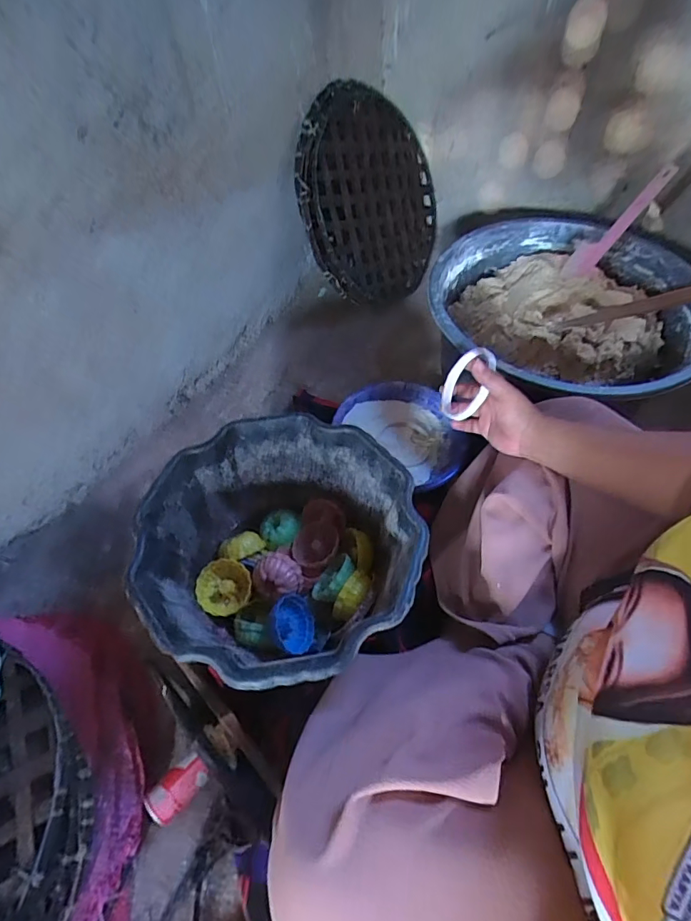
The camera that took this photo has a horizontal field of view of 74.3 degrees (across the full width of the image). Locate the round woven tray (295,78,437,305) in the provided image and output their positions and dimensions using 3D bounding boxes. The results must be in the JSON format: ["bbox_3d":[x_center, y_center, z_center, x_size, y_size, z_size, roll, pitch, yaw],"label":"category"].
[{"bbox_3d":[0.056,-0.500,0.877,0.041,0.370,0.376,12,59,39],"label":"round woven tray"}]

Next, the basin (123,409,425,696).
[{"bbox_3d":[-0.064,0.106,0.509,0.273,0.145,0.267,-1,55,2],"label":"basin"}]

